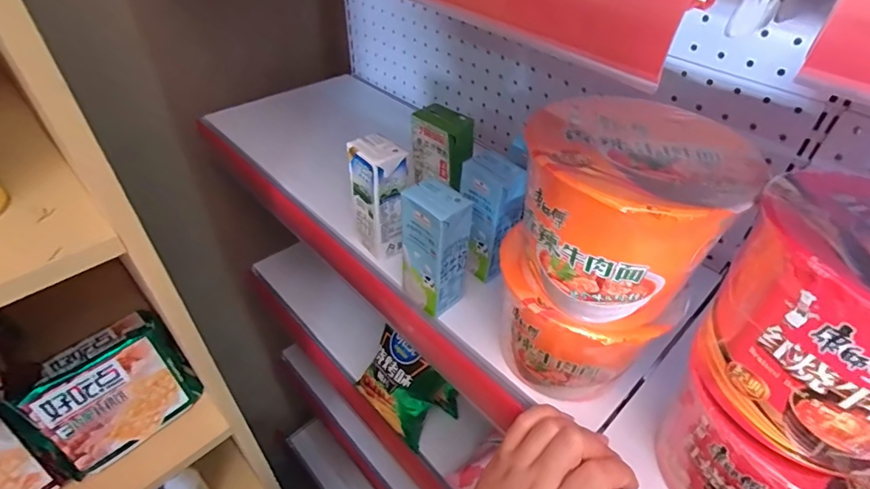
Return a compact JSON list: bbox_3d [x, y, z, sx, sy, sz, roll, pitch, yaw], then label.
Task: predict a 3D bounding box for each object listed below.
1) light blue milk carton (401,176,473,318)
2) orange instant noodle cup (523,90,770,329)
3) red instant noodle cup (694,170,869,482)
[{"bbox_3d":[0.001,0.003,0.413,0.048,0.116,0.046,33,52,30],"label":"light blue milk carton"},{"bbox_3d":[0.118,-0.023,0.296,0.118,0.095,0.129,1,43,-1],"label":"orange instant noodle cup"},{"bbox_3d":[0.209,0.036,0.233,0.107,0.106,0.121,29,50,27],"label":"red instant noodle cup"}]

